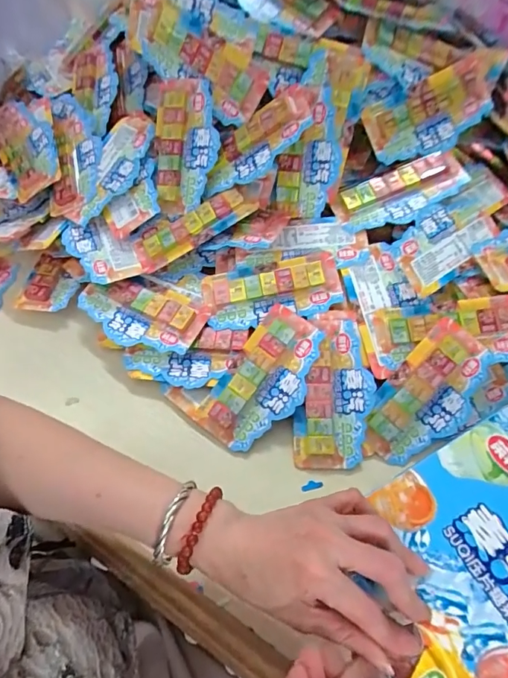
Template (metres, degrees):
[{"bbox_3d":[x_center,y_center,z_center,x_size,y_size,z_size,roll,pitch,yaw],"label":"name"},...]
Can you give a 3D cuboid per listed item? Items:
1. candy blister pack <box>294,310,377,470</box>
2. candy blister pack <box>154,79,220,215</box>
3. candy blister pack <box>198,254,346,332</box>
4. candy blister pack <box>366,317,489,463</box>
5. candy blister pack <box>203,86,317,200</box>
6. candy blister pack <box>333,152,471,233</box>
[{"bbox_3d":[0.084,0.049,0.423,0.068,0.012,0.158,7,76,4],"label":"candy blister pack"},{"bbox_3d":[-0.079,-0.216,0.480,0.076,0.014,0.143,7,96,13],"label":"candy blister pack"},{"bbox_3d":[0.019,-0.052,0.458,0.146,0.012,0.068,-10,75,4],"label":"candy blister pack"},{"bbox_3d":[0.170,0.058,0.416,0.072,0.025,0.150,36,89,20],"label":"candy blister pack"},{"bbox_3d":[0.003,-0.210,0.462,0.148,0.025,0.053,-36,58,21],"label":"candy blister pack"},{"bbox_3d":[0.164,-0.161,0.474,0.138,0.019,0.063,-22,59,5],"label":"candy blister pack"}]

